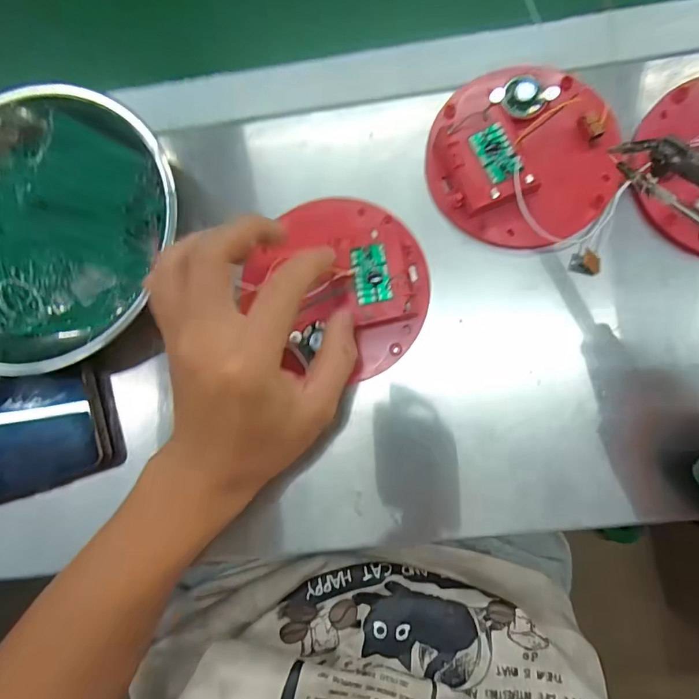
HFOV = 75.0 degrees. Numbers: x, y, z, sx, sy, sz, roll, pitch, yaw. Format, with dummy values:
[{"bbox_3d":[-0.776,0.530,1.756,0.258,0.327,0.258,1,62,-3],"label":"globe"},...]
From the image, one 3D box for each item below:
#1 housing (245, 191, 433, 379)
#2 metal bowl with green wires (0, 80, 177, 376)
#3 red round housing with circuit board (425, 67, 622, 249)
[{"bbox_3d":[-0.004,-0.042,0.292,0.107,0.023,0.115,-1,83,5],"label":"housing"},{"bbox_3d":[-0.214,-0.086,0.310,0.179,0.051,0.181,-1,83,5],"label":"metal bowl with green wires"},{"bbox_3d":[0.112,-0.127,0.295,0.115,0.030,0.116,-1,83,5],"label":"red round housing with circuit board"}]

